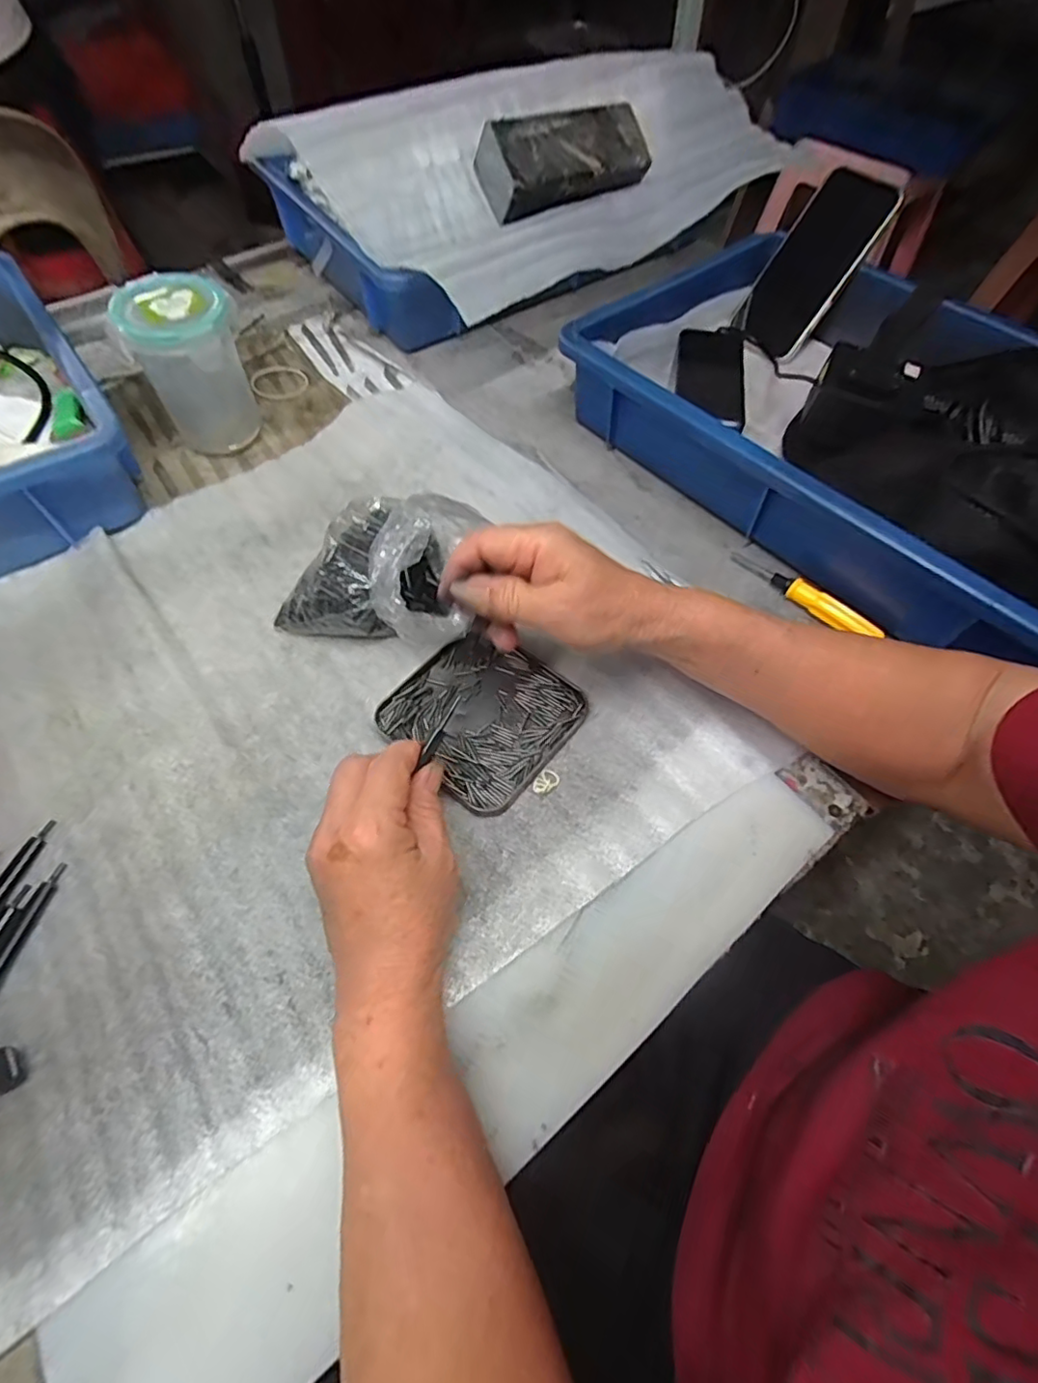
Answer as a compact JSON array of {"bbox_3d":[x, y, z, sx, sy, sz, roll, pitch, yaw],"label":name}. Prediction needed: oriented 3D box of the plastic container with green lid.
[{"bbox_3d":[-0.247,-0.249,0.455,0.079,0.104,0.083,-22,62,-13],"label":"plastic container with green lid"}]

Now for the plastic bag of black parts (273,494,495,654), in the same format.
[{"bbox_3d":[-0.087,-0.085,0.376,0.123,0.079,0.098,9,59,4],"label":"plastic bag of black parts"}]

